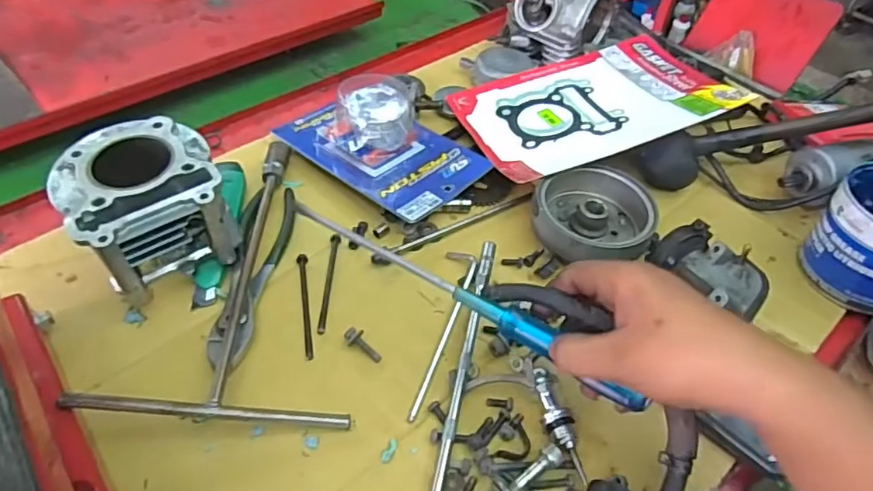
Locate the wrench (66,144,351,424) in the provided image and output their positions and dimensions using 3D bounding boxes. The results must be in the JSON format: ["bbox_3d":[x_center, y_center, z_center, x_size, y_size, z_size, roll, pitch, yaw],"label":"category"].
[{"bbox_3d":[-0.163,0.007,0.493,0.179,0.024,0.304,10,46,-17],"label":"wrench"}]

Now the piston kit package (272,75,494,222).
[{"bbox_3d":[-0.053,-0.117,0.585,0.205,0.067,0.136,35,55,24],"label":"piston kit package"}]

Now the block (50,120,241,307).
[{"bbox_3d":[-0.236,-0.036,0.472,0.117,0.072,0.128,-28,57,-27],"label":"block"}]

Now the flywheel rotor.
[{"bbox_3d":[0.144,-0.025,0.531,0.106,0.037,0.114,3,48,-3],"label":"flywheel rotor"}]

